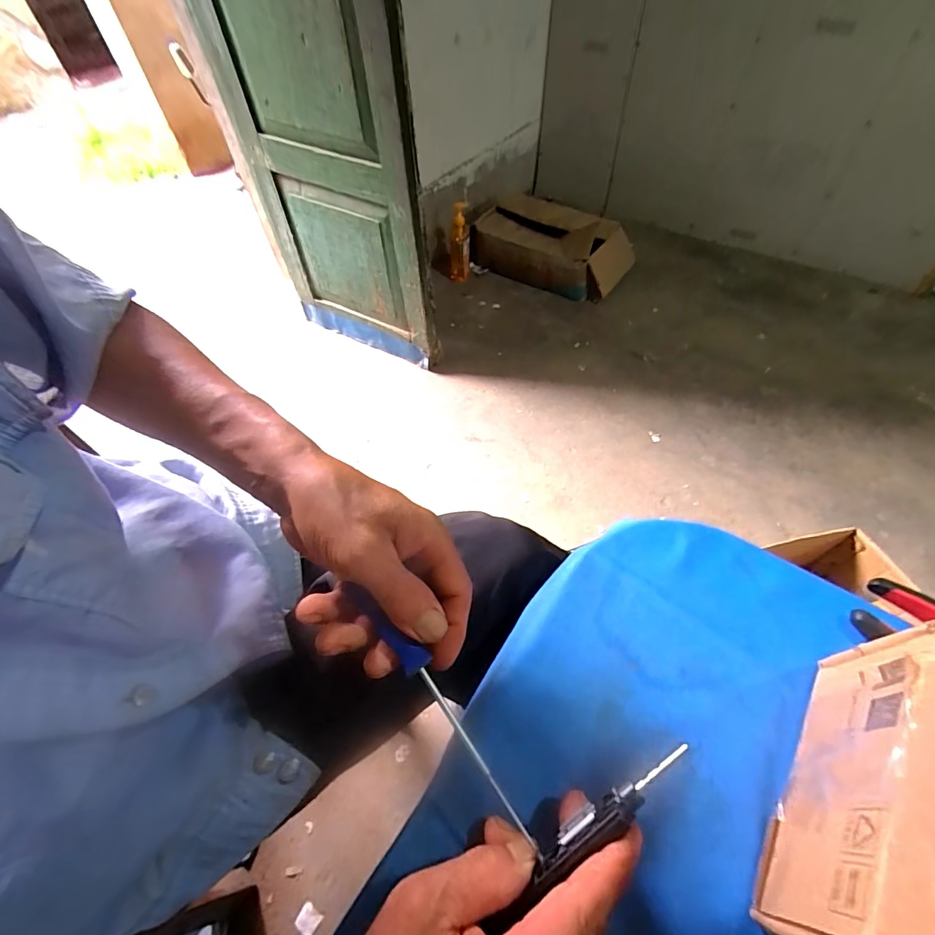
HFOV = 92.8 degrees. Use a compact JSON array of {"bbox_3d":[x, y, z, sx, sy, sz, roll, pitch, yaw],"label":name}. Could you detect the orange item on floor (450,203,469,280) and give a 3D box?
[{"bbox_3d":[-0.034,-0.815,1.628,0.083,0.284,0.060,-3,54,1],"label":"orange item on floor"}]

